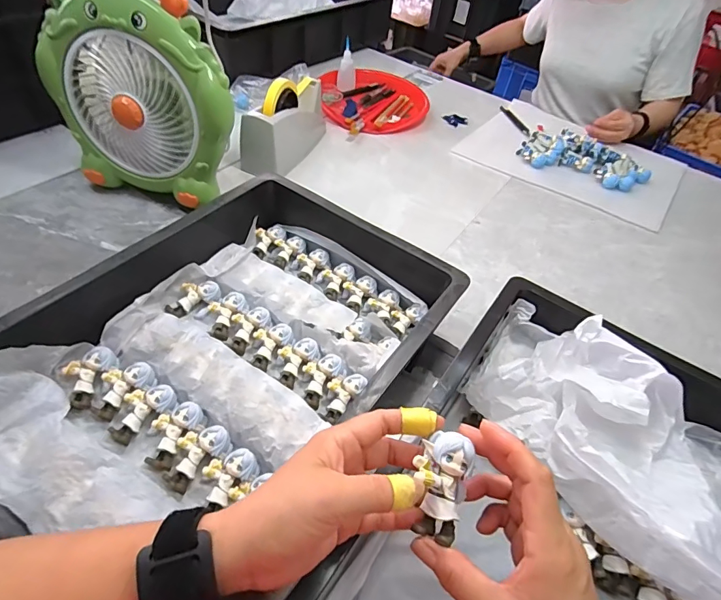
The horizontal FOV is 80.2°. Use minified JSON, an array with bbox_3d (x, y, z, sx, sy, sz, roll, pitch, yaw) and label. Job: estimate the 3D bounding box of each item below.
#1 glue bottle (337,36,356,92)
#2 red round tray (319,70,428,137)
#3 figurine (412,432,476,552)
[{"bbox_3d":[-0.029,-0.511,0.935,0.038,0.100,0.033,6,28,3],"label":"glue bottle"},{"bbox_3d":[0.034,-0.420,0.905,0.226,0.041,0.218,1,48,-1],"label":"red round tray"},{"bbox_3d":[0.051,0.114,0.264,0.032,0.027,0.061,9,83,5],"label":"figurine"}]

